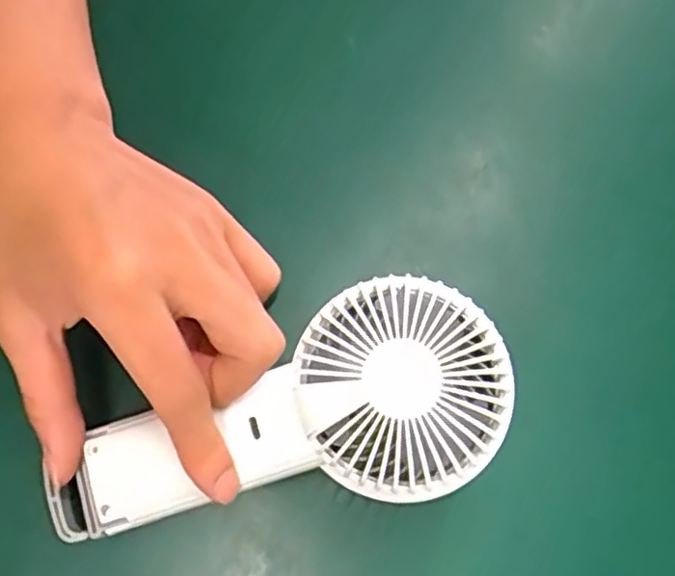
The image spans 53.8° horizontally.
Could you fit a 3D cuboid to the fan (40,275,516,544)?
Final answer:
[{"bbox_3d":[-0.022,0.055,0.253,0.175,0.031,0.076,-20,76,4],"label":"fan"}]

